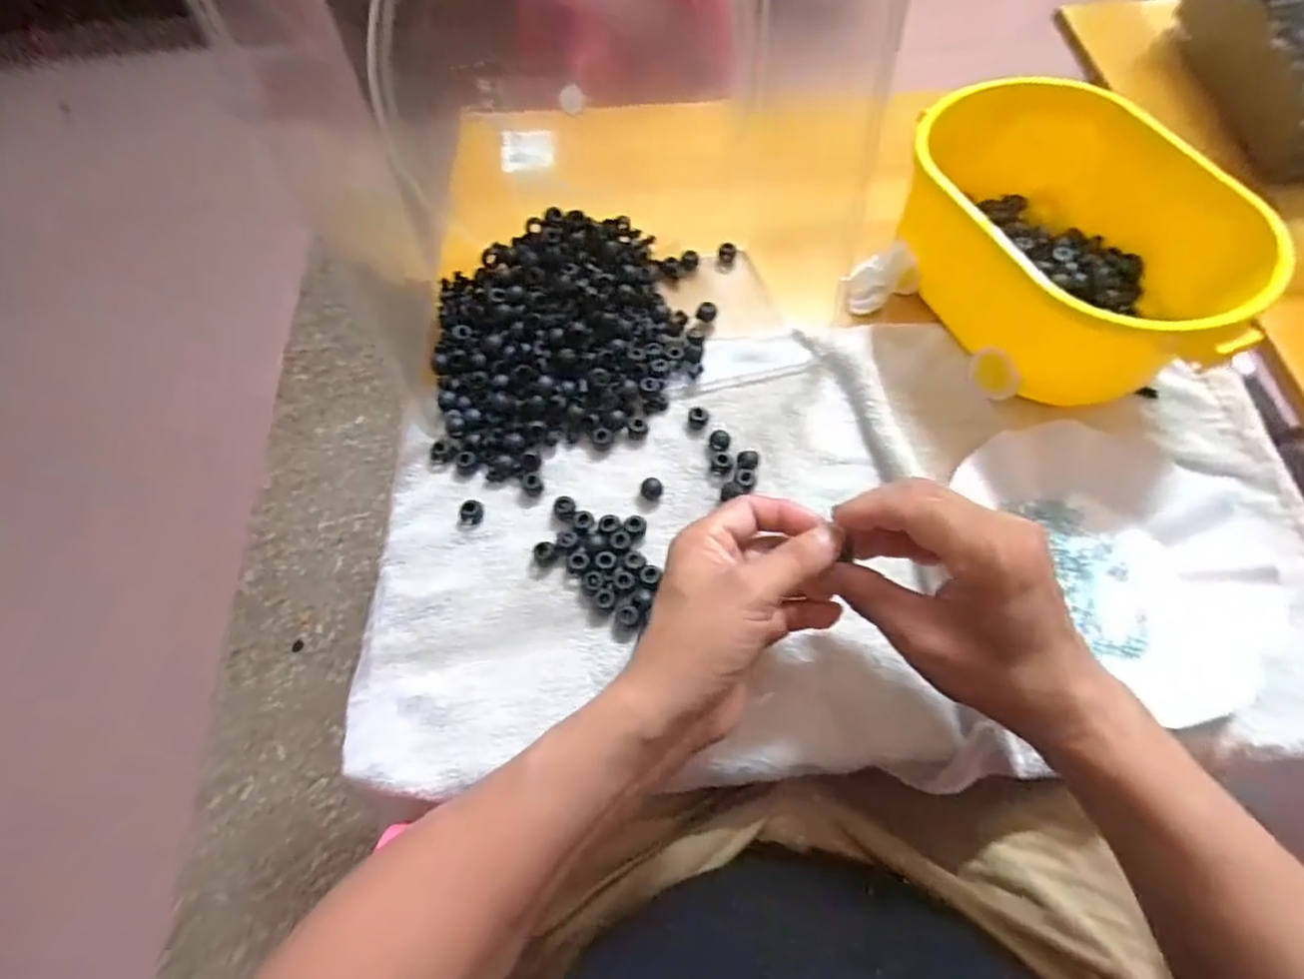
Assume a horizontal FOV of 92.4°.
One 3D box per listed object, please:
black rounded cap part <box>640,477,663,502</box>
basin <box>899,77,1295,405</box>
[{"bbox_3d":[0.000,0.000,0.419,0.014,0.011,0.013,0,63,1],"label":"black rounded cap part"},{"bbox_3d":[0.269,-0.177,0.442,0.154,0.098,0.250,-24,65,-11],"label":"basin"}]

